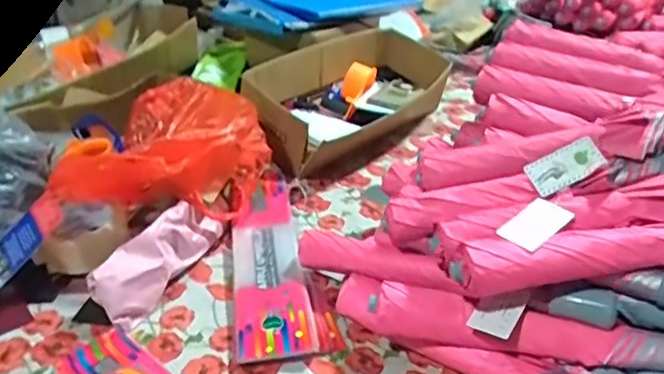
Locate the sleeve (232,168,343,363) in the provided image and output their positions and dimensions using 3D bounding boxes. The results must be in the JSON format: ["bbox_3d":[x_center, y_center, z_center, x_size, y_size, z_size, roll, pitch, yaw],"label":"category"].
[{"bbox_3d":[-0.076,0.089,0.747,0.102,0.029,0.334,-5,31,-10],"label":"sleeve"}]

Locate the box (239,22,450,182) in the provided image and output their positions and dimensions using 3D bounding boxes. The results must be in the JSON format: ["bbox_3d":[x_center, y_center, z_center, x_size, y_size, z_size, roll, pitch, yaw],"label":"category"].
[{"bbox_3d":[0.022,-0.179,1.103,0.238,0.134,0.480,23,37,33],"label":"box"}]

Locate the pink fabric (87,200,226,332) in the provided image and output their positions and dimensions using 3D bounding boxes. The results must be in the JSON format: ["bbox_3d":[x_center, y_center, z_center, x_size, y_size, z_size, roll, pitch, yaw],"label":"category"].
[{"bbox_3d":[-0.207,0.078,0.723,0.066,0.070,0.210,13,33,20],"label":"pink fabric"}]

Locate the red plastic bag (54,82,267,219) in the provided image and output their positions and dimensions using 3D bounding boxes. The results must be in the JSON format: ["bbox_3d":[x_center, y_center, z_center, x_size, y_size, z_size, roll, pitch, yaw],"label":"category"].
[{"bbox_3d":[-0.211,-0.049,0.822,0.222,0.109,0.260,6,31,6],"label":"red plastic bag"}]

